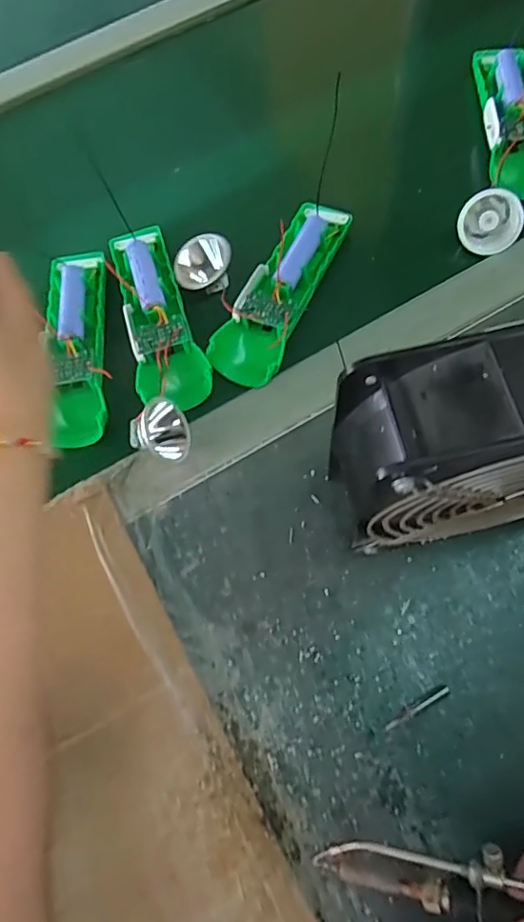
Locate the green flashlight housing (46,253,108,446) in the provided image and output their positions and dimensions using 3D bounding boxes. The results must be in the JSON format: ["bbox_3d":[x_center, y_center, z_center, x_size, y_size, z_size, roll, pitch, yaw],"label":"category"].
[{"bbox_3d":[-0.135,-0.087,0.401,0.039,0.030,0.158,-9,68,1],"label":"green flashlight housing"}]

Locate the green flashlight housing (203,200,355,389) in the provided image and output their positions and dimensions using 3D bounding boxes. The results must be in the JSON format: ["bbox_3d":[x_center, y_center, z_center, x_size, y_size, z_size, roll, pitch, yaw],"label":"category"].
[{"bbox_3d":[0.019,-0.129,0.406,0.053,0.022,0.158,28,80,13],"label":"green flashlight housing"}]

